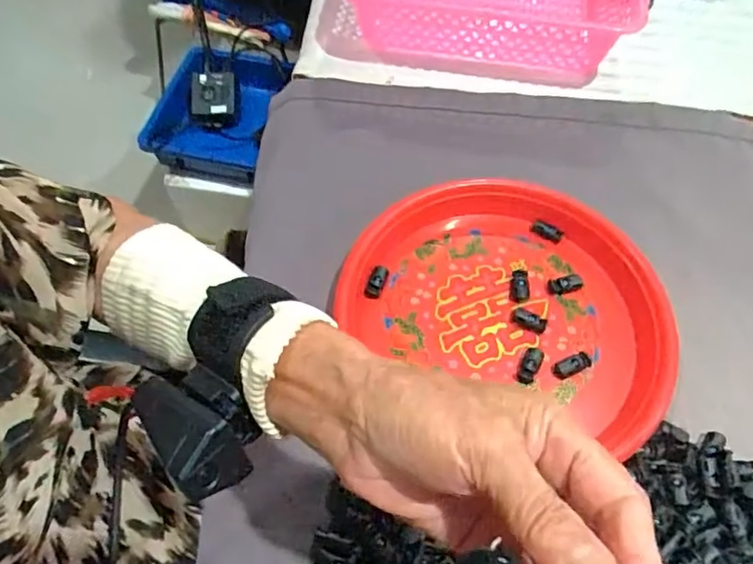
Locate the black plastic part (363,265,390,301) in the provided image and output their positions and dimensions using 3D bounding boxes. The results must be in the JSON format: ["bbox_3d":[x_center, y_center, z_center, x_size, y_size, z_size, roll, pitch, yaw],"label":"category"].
[{"bbox_3d":[-0.001,0.001,0.461,0.013,0.013,0.029,20,62,9],"label":"black plastic part"}]

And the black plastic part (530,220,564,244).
[{"bbox_3d":[0.153,-0.045,0.499,0.029,0.010,0.011,36,65,17],"label":"black plastic part"}]

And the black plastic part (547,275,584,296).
[{"bbox_3d":[0.160,0.001,0.462,0.032,0.007,0.015,-14,62,-10],"label":"black plastic part"}]

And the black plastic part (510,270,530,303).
[{"bbox_3d":[0.121,0.003,0.461,0.015,0.011,0.029,10,61,4],"label":"black plastic part"}]

